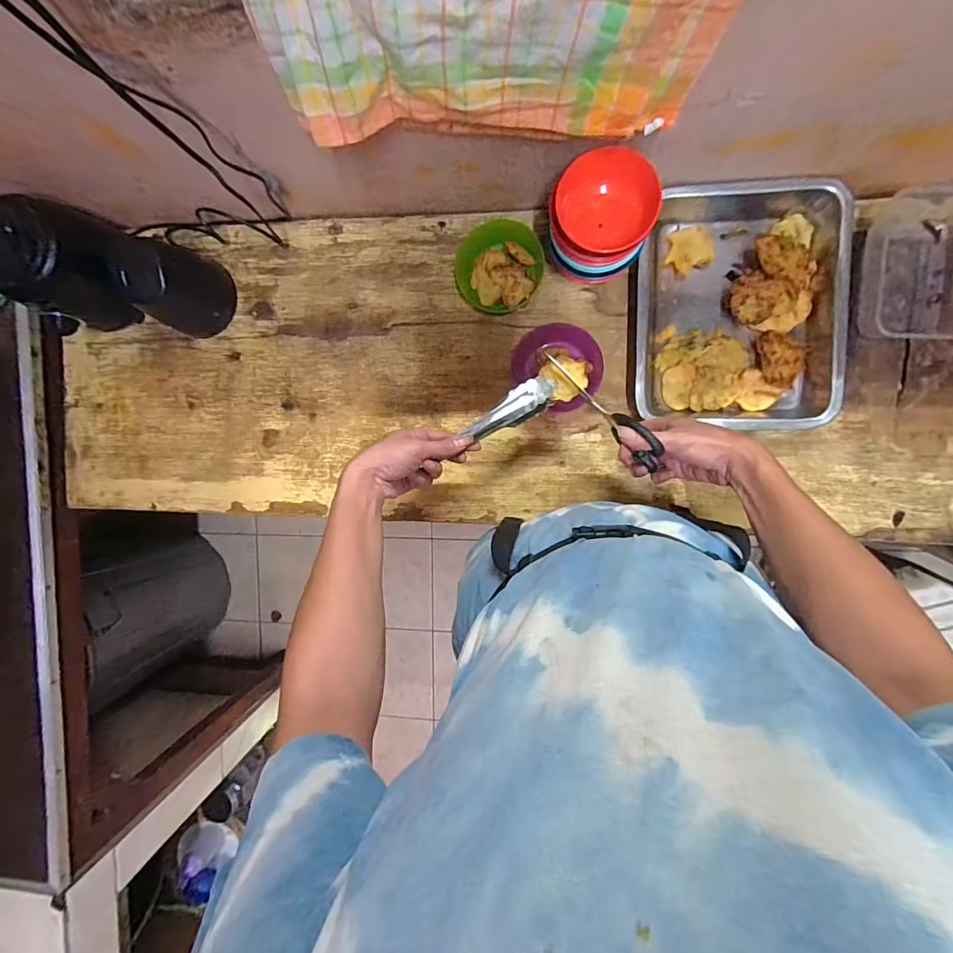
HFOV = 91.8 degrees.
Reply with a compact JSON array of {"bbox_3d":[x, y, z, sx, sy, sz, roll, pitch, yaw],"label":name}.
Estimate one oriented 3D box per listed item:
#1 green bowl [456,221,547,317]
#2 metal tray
[{"bbox_3d":[0.032,-0.282,0.627,0.115,0.049,0.102,-26,91,9],"label":"green bowl"},{"bbox_3d":[0.331,-0.217,0.593,0.240,0.045,0.293,3,95,8],"label":"metal tray"}]

